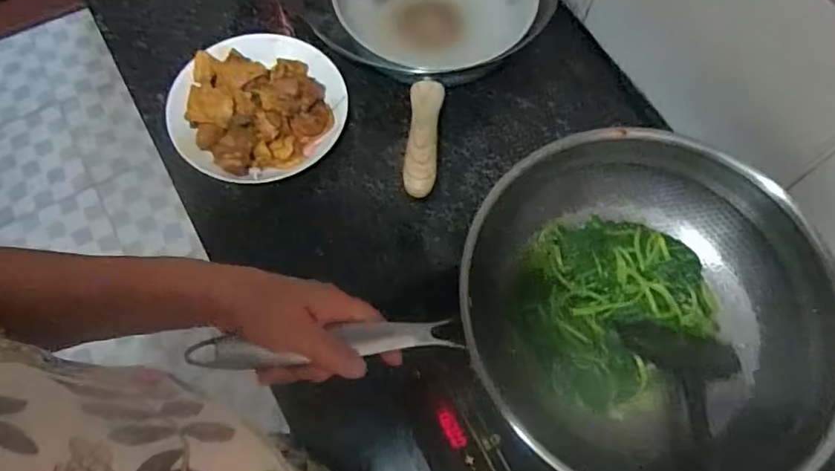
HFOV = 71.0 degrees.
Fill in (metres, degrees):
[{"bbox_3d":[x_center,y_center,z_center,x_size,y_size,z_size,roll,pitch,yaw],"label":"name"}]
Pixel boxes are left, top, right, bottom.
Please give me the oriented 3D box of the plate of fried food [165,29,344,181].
[{"bbox_3d":[-0.190,-0.159,0.694,0.204,0.077,0.199,1,67,-2],"label":"plate of fried food"}]

